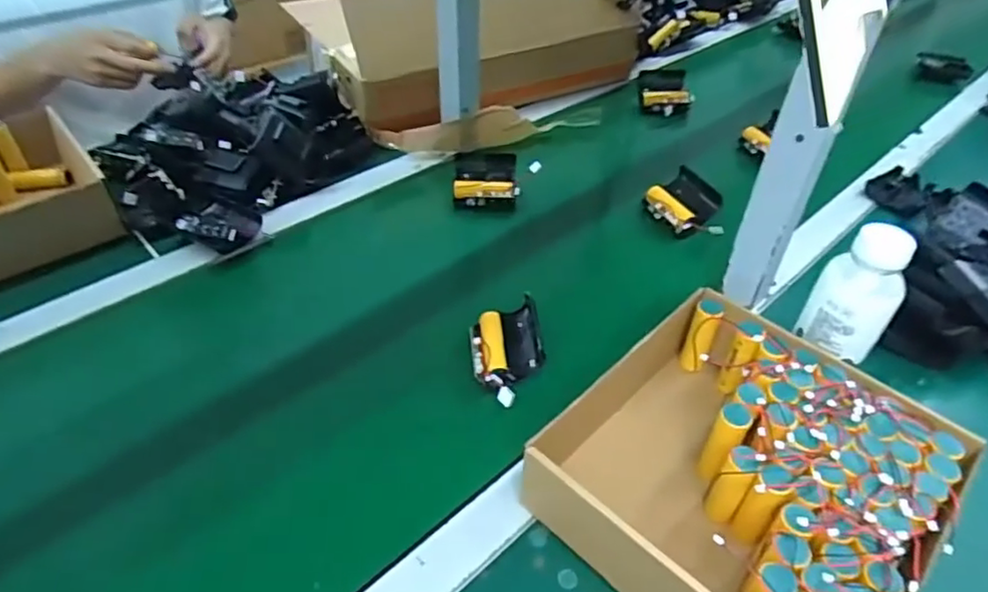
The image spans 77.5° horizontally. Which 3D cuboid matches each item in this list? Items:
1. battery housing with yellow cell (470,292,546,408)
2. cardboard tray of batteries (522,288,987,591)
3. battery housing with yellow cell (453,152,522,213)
[{"bbox_3d":[0.012,0.049,0.550,0.061,0.029,0.116,-4,45,-3],"label":"battery housing with yellow cell"},{"bbox_3d":[0.184,0.127,0.445,0.219,0.074,0.240,34,55,30],"label":"cardboard tray of batteries"},{"bbox_3d":[-0.010,-0.146,0.770,0.078,0.024,0.077,1,63,-3],"label":"battery housing with yellow cell"}]

